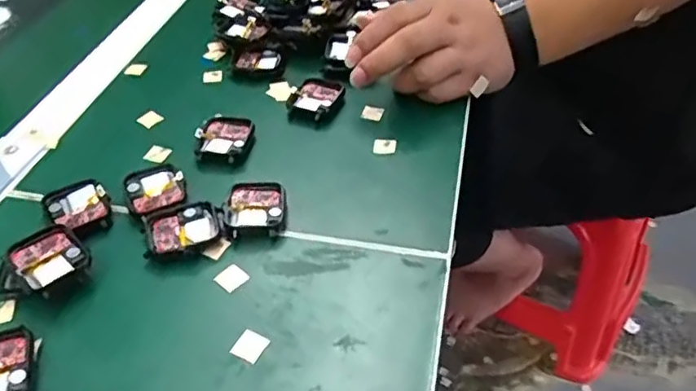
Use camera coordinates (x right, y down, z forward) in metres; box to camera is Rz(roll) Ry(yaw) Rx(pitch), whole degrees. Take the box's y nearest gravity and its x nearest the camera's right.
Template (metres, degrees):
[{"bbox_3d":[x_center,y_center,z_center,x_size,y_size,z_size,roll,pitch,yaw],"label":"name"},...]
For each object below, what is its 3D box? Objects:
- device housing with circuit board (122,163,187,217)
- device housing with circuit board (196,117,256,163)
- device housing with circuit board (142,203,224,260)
[{"bbox_3d":[-0.127,-0.004,0.393,0.038,0.007,0.043,-23,46,-20],"label":"device housing with circuit board"},{"bbox_3d":[-0.090,-0.041,0.436,0.039,0.014,0.045,5,43,9],"label":"device housing with circuit board"},{"bbox_3d":[-0.101,0.021,0.364,0.046,0.007,0.036,-12,44,-9],"label":"device housing with circuit board"}]

